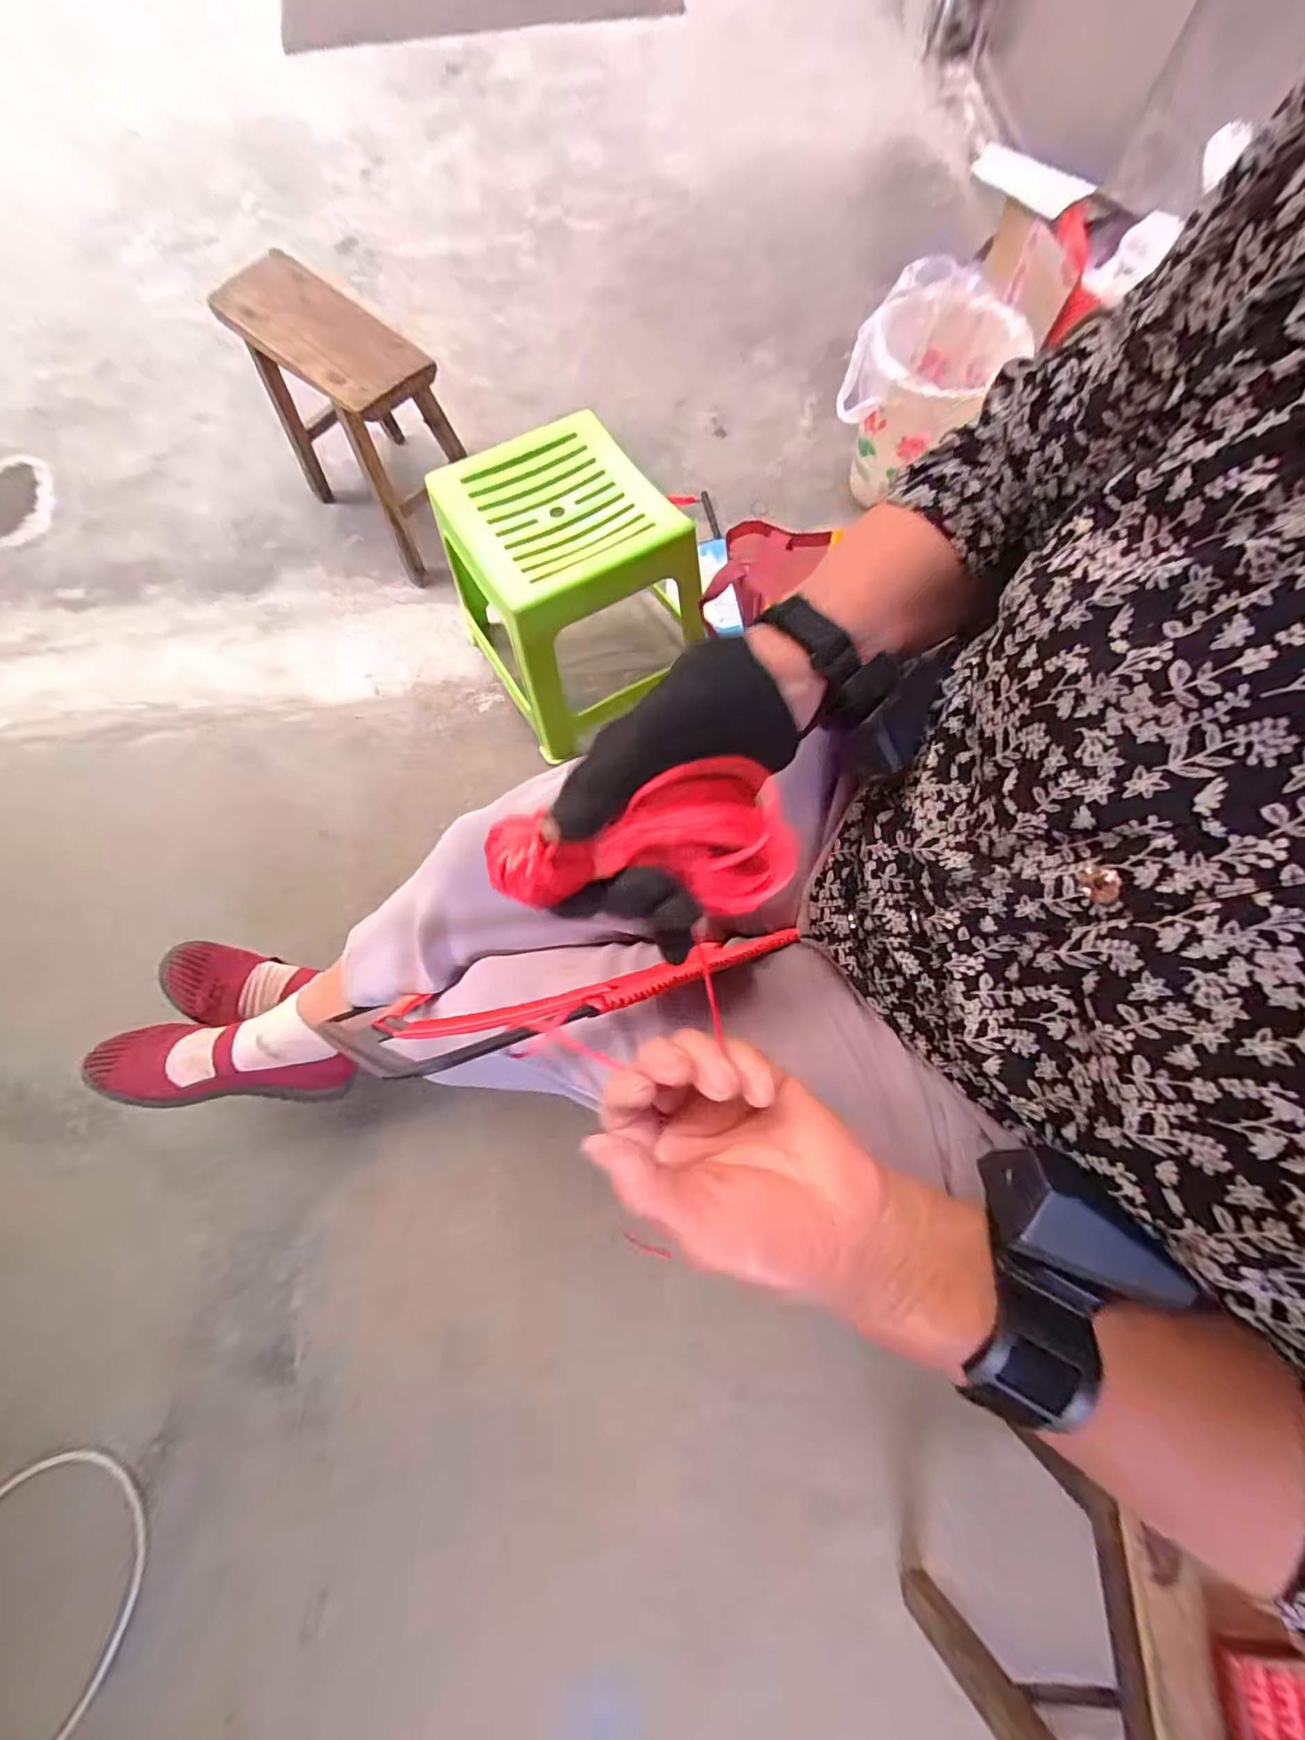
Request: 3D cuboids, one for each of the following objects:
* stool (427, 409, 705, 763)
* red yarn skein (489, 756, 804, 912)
[{"bbox_3d":[-0.121,-0.398,0.810,0.274,0.282,0.310,-31,75,-7],"label":"stool"},{"bbox_3d":[-0.001,-0.010,0.230,0.128,0.030,0.055,-6,74,-14],"label":"red yarn skein"}]

